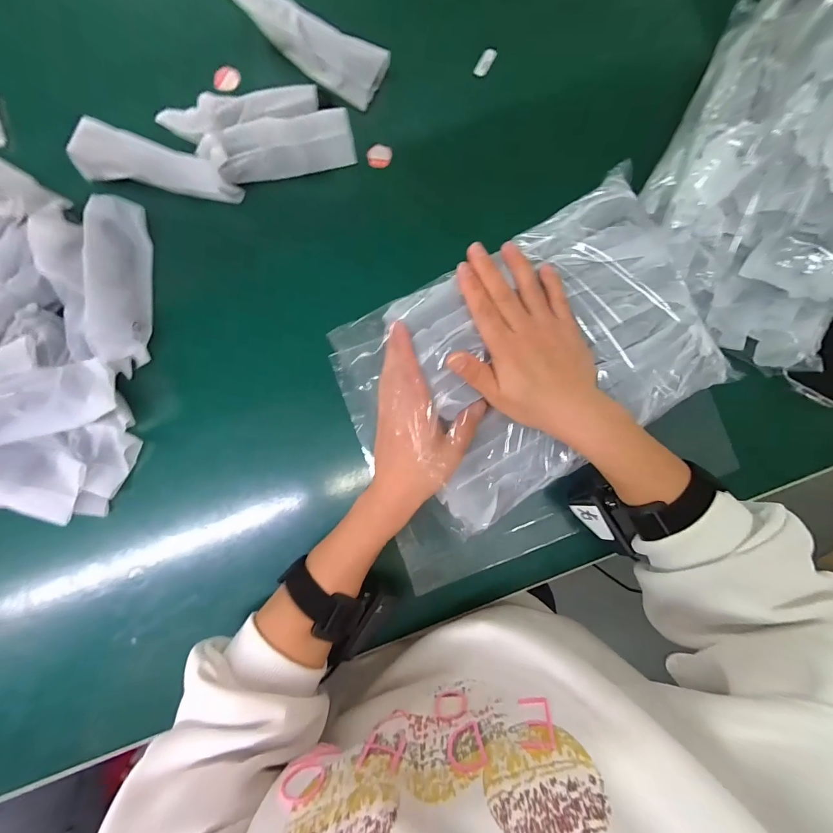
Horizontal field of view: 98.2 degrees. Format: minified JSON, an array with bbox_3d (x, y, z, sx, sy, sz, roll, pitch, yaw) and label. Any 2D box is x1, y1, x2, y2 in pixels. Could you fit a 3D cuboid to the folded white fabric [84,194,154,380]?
[{"bbox_3d":[-0.278,-0.122,0.335,0.041,0.040,0.156,-3,88,-3],"label":"folded white fabric"}]

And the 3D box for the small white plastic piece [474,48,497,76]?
[{"bbox_3d":[0.073,-0.372,0.379,0.013,0.004,0.032,30,87,-2],"label":"small white plastic piece"}]

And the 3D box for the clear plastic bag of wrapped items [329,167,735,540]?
[{"bbox_3d":[0.101,-0.046,0.319,0.319,0.044,0.214,-29,90,-4],"label":"clear plastic bag of wrapped items"}]

